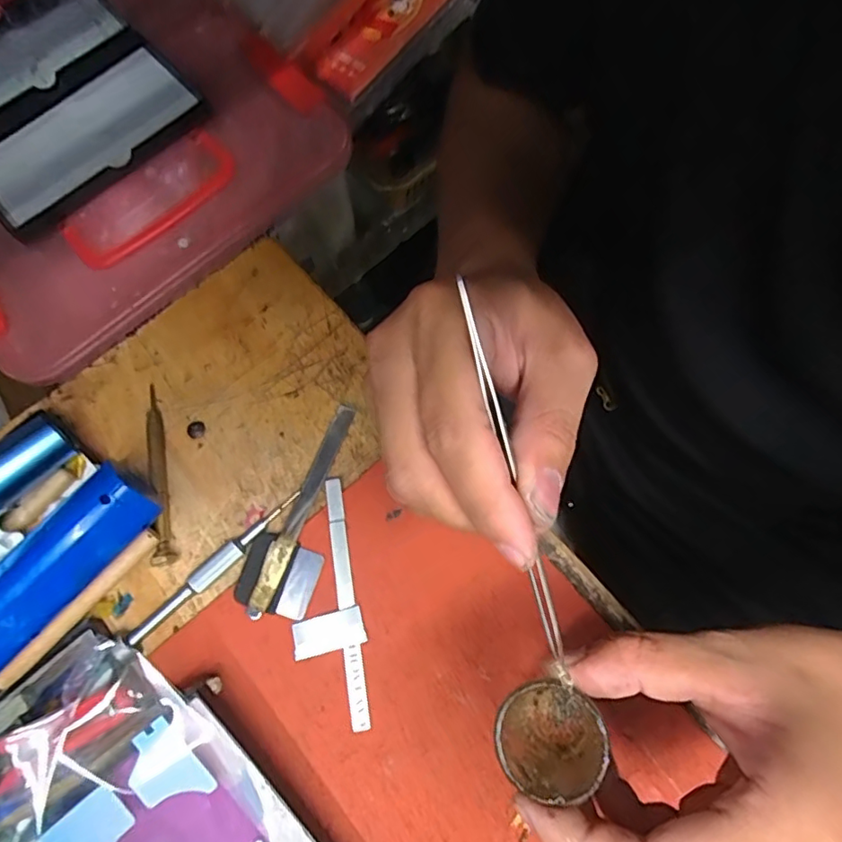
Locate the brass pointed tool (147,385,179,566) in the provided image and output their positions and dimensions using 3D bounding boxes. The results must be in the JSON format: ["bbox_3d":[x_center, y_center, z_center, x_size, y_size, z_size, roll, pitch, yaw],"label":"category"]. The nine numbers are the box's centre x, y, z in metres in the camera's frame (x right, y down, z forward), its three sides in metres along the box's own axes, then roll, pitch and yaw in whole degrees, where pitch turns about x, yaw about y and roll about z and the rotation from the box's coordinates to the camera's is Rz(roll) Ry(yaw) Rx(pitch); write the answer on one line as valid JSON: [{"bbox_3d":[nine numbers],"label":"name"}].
[{"bbox_3d":[-0.154,0.029,0.321,0.010,0.011,0.107,-12,72,-2],"label":"brass pointed tool"}]

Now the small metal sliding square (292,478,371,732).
[{"bbox_3d":[-0.051,0.094,0.294,0.036,0.004,0.126,-8,72,0],"label":"small metal sliding square"}]

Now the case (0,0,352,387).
[{"bbox_3d":[-0.249,-0.218,0.427,0.329,0.059,0.287,-36,85,-8],"label":"case"}]

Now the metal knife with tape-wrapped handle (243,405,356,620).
[{"bbox_3d":[-0.066,0.046,0.311,0.012,0.016,0.124,19,74,8],"label":"metal knife with tape-wrapped handle"}]

